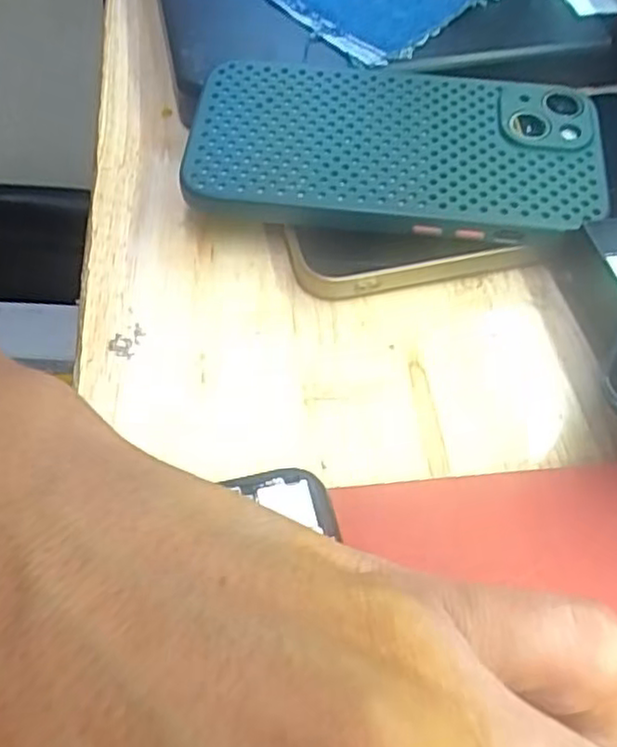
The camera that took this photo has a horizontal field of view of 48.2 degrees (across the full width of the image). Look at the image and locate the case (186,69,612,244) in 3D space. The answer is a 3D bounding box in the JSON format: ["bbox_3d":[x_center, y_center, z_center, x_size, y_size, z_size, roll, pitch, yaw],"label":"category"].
[{"bbox_3d":[0.030,-0.081,0.243,0.139,0.011,0.065,6,70,0],"label":"case"}]

